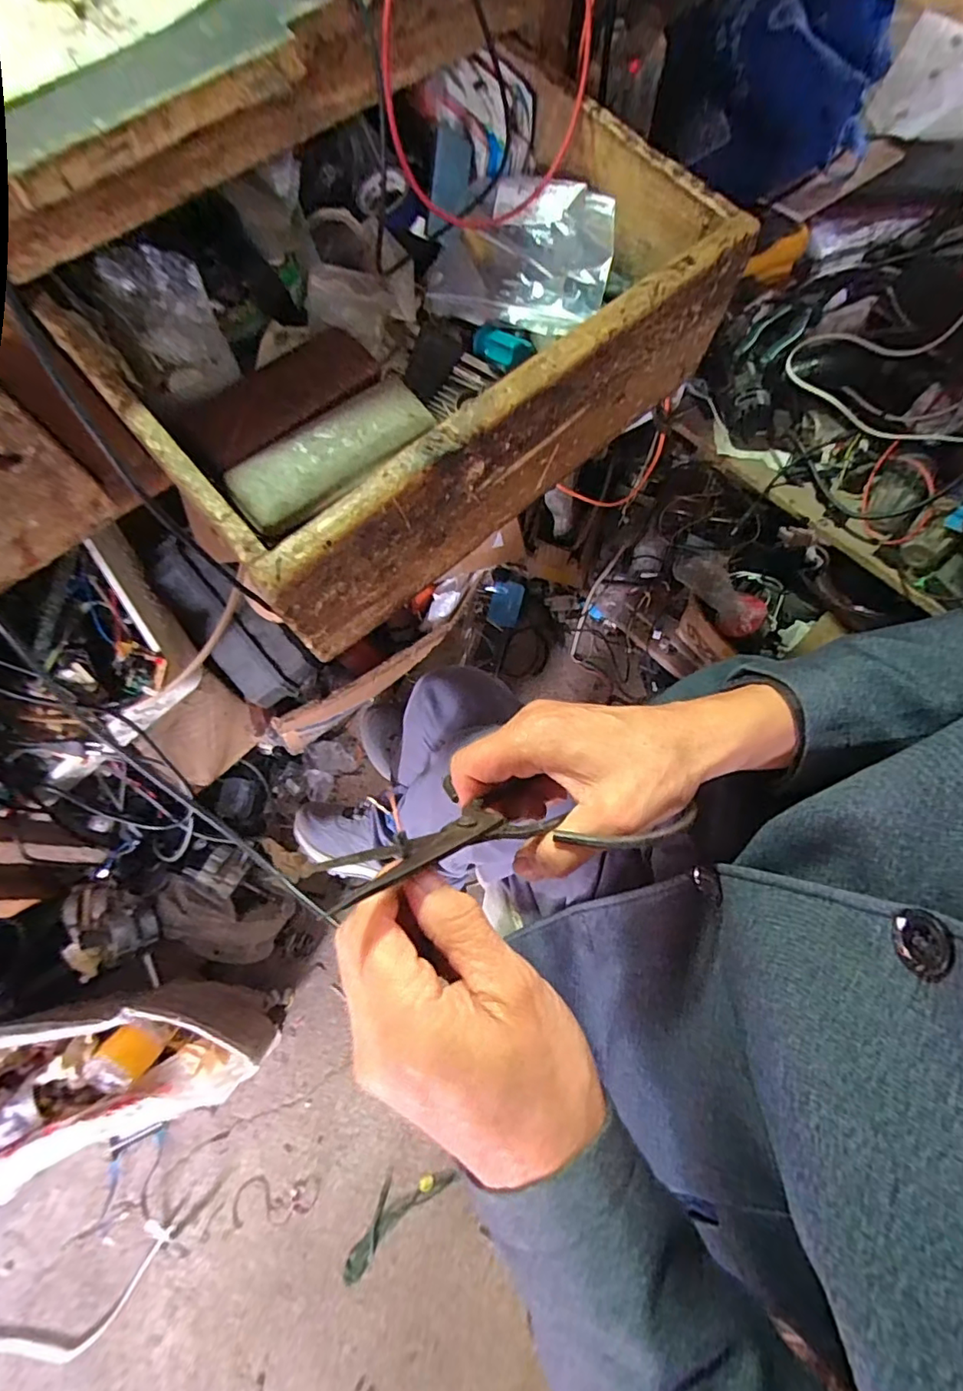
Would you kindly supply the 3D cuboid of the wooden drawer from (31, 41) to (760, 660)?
[{"bbox_3d":[-0.062,-0.266,0.412,0.386,0.117,0.291,-39,76,-13],"label":"wooden drawer"}]

